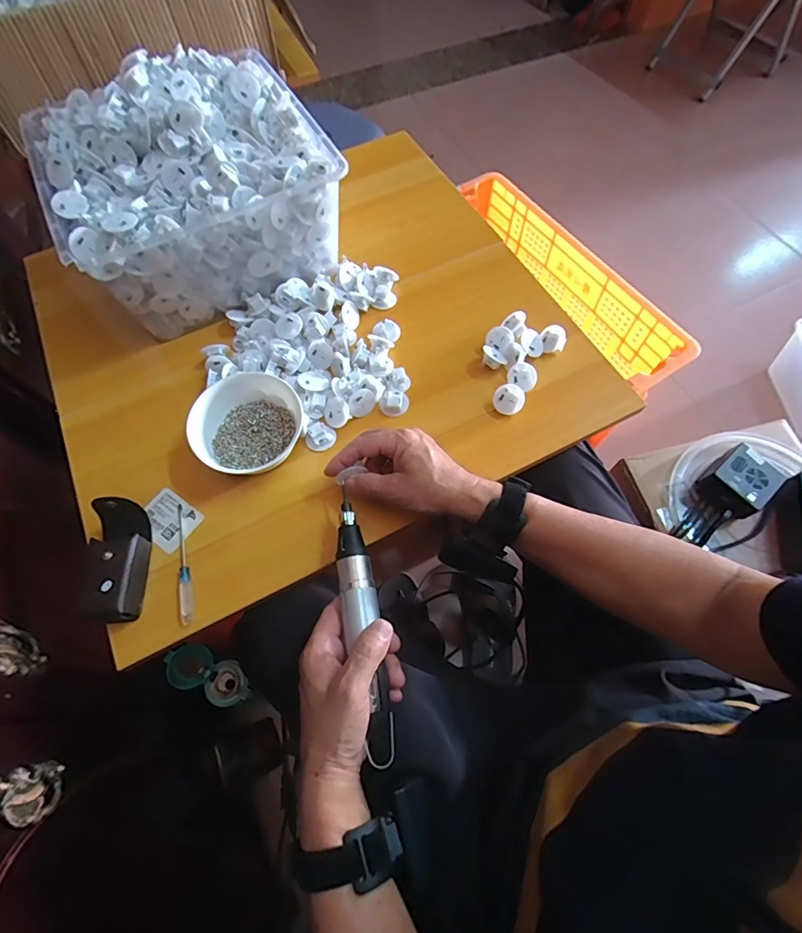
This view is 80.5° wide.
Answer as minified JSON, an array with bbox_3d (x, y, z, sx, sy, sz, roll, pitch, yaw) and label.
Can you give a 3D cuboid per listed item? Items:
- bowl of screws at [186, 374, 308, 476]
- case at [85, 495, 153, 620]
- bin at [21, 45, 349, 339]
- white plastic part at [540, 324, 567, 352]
[{"bbox_3d":[-0.163,-0.039,0.511,0.114,0.052,0.112,0,64,0],"label":"bowl of screws"},{"bbox_3d":[-0.275,0.089,0.451,0.051,0.043,0.109,-1,64,-1],"label":"case"},{"bbox_3d":[-0.249,-0.335,0.573,0.298,0.164,0.256,-26,66,-12],"label":"bin"},{"bbox_3d":[0.182,-0.153,0.565,0.027,0.011,0.033,-18,81,28],"label":"white plastic part"}]

